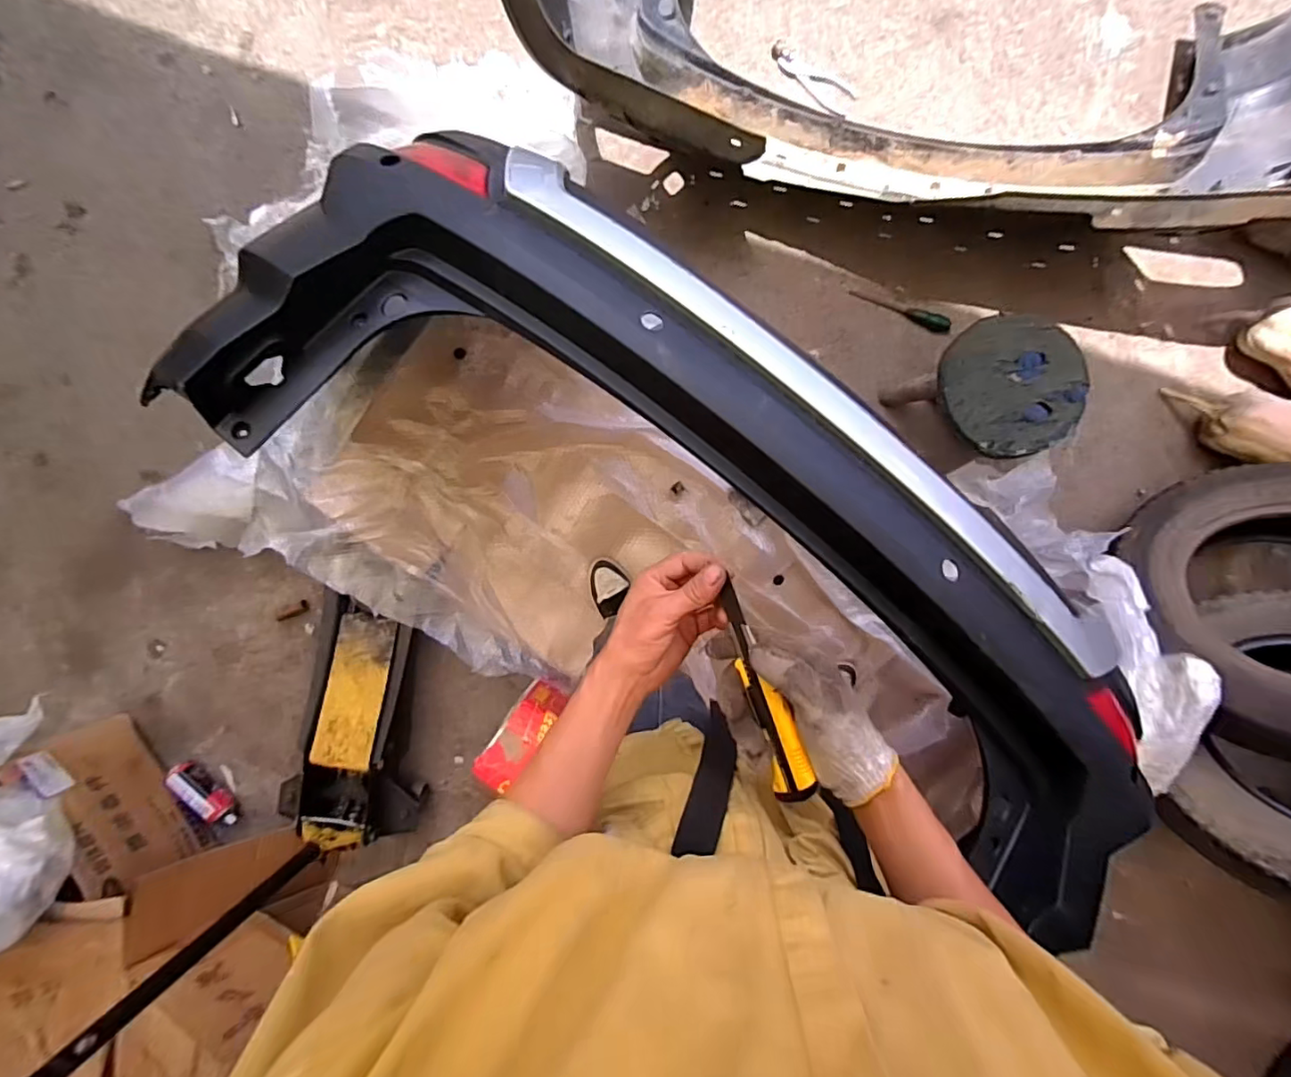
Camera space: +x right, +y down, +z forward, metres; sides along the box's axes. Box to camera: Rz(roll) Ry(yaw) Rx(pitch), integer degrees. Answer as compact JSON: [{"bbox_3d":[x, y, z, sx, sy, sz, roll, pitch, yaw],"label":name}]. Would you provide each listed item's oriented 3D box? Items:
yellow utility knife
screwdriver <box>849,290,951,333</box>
[{"bbox_3d":[0.092,0.122,0.443,0.029,0.023,0.173,-19,87,3],"label":"yellow utility knife"},{"bbox_3d":[0.602,-0.542,1.330,0.237,0.027,0.033,27,94,13],"label":"screwdriver"}]

